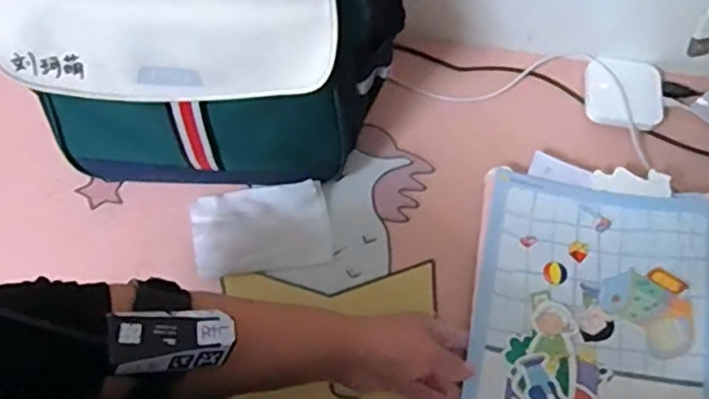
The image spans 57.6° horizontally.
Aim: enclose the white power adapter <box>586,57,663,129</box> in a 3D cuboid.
[{"bbox_3d":[0.277,-0.108,0.668,0.074,0.017,0.076,8,70,1],"label":"white power adapter"}]

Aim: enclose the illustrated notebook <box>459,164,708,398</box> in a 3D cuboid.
[{"bbox_3d":[0.206,0.122,0.563,0.203,0.028,0.289,10,72,12],"label":"illustrated notebook"}]

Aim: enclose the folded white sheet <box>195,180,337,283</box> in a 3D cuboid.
[{"bbox_3d":[-0.087,0.027,0.608,0.127,0.019,0.081,-6,70,-5],"label":"folded white sheet"}]

